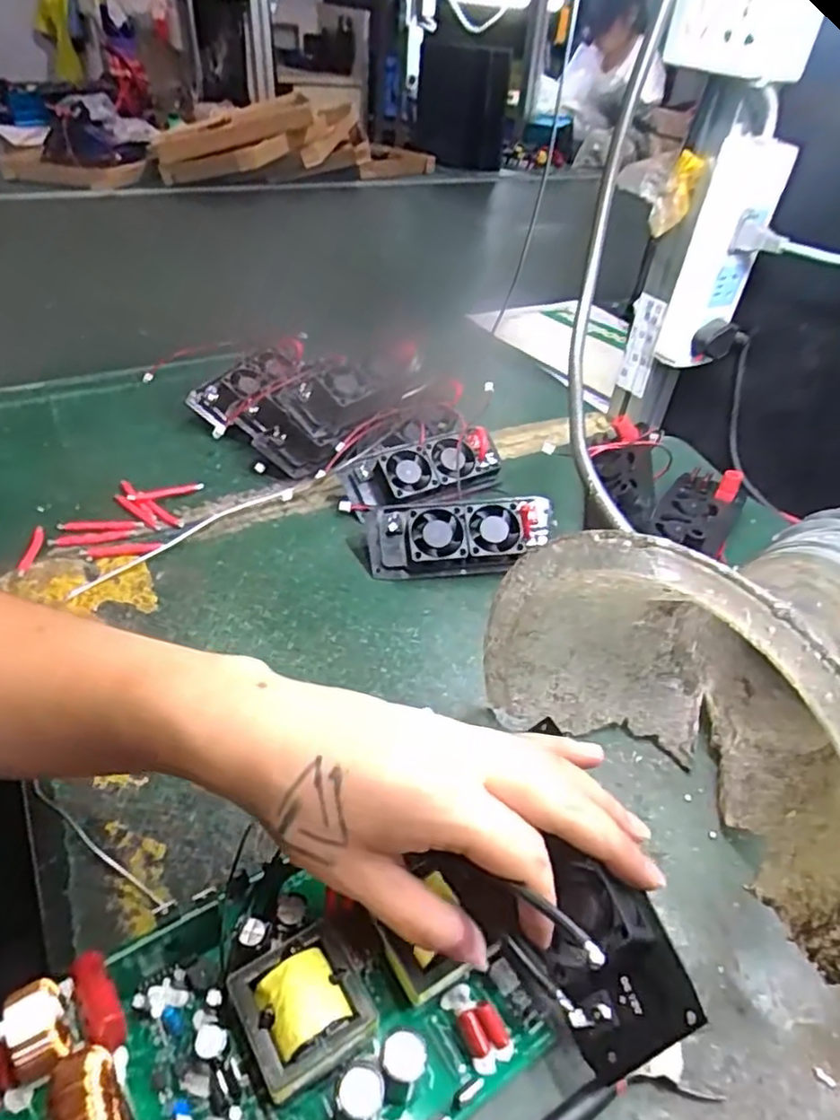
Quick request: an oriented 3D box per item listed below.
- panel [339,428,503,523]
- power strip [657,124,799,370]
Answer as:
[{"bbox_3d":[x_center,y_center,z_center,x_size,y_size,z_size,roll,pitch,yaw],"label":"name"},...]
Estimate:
[{"bbox_3d":[0.002,-0.074,0.565,0.137,0.045,0.056,-13,44,-21],"label":"panel"},{"bbox_3d":[0.245,-0.244,0.550,0.055,0.169,0.037,17,41,12],"label":"power strip"}]

